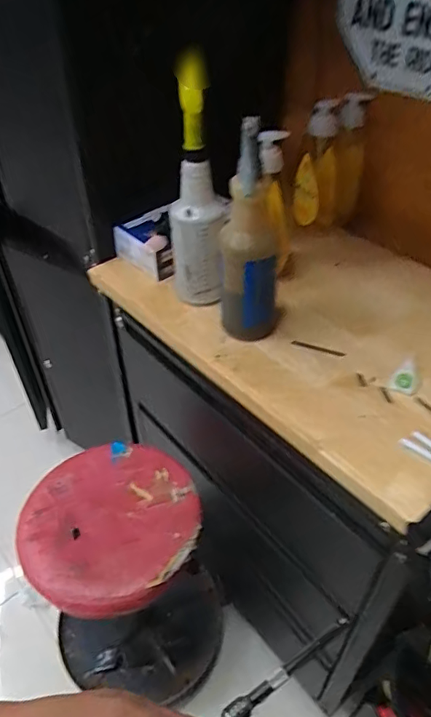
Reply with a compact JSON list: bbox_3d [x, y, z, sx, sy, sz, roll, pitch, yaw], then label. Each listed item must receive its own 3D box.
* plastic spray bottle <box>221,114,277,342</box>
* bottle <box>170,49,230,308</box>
[{"bbox_3d":[0.048,-0.158,0.689,0.088,0.307,0.090,1,43,1],"label":"plastic spray bottle"},{"bbox_3d":[-0.026,-0.226,0.729,0.078,0.344,0.102,-3,43,-2],"label":"bottle"}]

